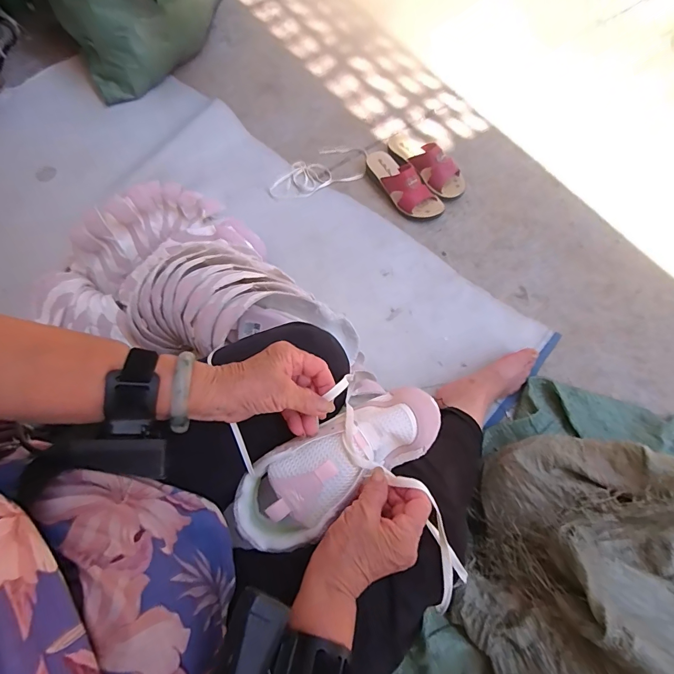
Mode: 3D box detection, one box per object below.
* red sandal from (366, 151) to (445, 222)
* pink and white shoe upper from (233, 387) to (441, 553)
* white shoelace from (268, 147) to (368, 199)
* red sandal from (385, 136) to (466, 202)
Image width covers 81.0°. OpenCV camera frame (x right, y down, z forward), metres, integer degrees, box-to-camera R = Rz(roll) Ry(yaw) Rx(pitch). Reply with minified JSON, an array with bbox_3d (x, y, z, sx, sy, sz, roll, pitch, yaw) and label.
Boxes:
[{"bbox_3d":[0.151,-0.365,0.918,0.087,0.076,0.227,-34,71,-8],"label":"red sandal"},{"bbox_3d":[0.000,0.127,0.397,0.221,0.054,0.083,-32,70,-5],"label":"pink and white shoe upper"},{"bbox_3d":[-0.048,-0.416,0.980,0.265,0.012,0.134,-24,70,-4],"label":"white shoelace"},{"bbox_3d":[0.206,-0.417,0.944,0.093,0.078,0.230,-41,72,-10],"label":"red sandal"}]

